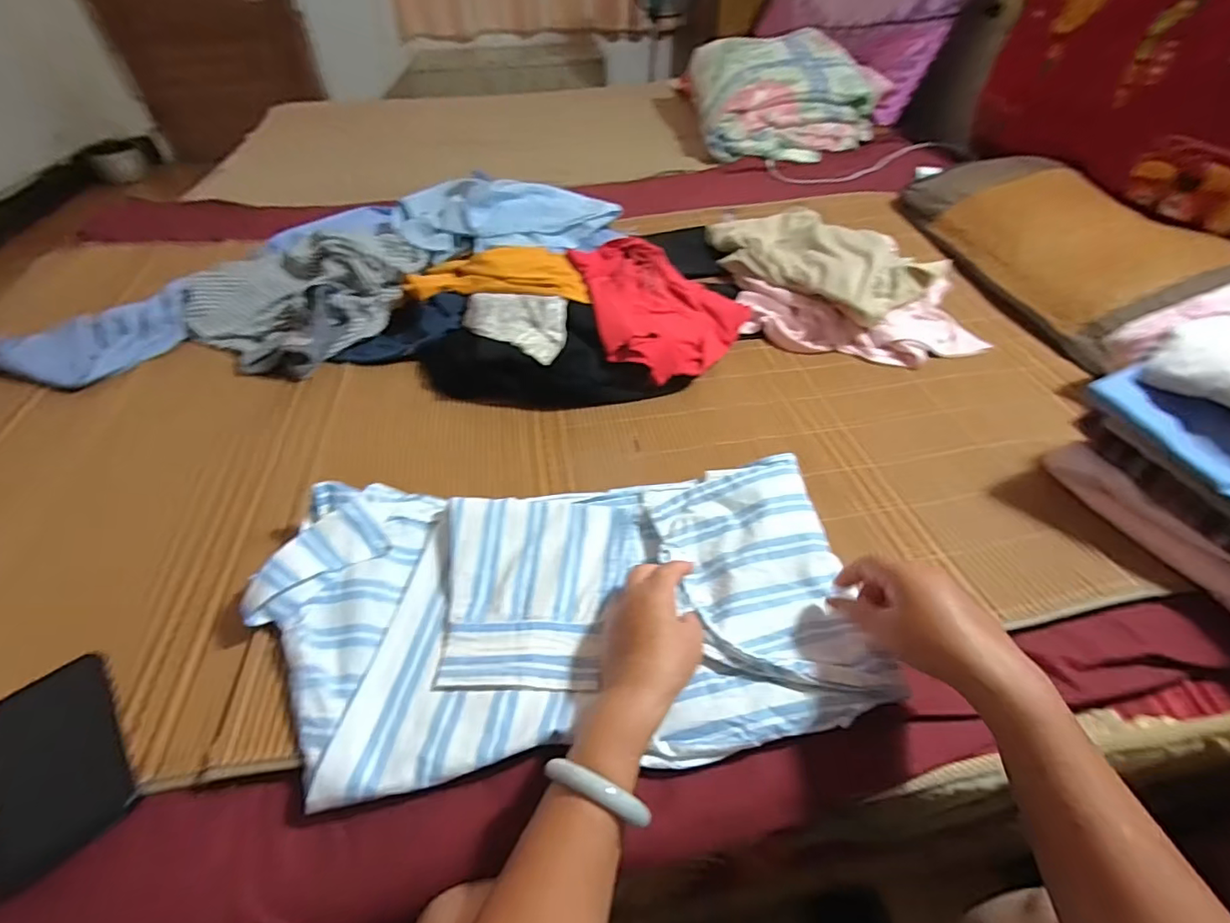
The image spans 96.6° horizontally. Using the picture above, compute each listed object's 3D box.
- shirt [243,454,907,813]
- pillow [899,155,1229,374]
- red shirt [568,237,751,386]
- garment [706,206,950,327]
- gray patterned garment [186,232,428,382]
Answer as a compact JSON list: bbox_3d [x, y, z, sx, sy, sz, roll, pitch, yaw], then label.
[{"bbox_3d":[-0.042,0.123,0.489,0.502,0.041,0.268,-5,46,-5],"label":"shirt"},{"bbox_3d":[0.727,-0.407,0.947,0.238,0.123,0.639,-5,45,-3],"label":"pillow"},{"bbox_3d":[0.082,-0.227,0.808,0.247,0.087,0.268,-10,46,-10],"label":"red shirt"},{"bbox_3d":[0.346,-0.366,0.949,0.232,0.071,0.375,-27,52,-24],"label":"garment"},{"bbox_3d":[-0.457,-0.264,0.834,0.243,0.095,0.302,23,50,21],"label":"gray patterned garment"}]

